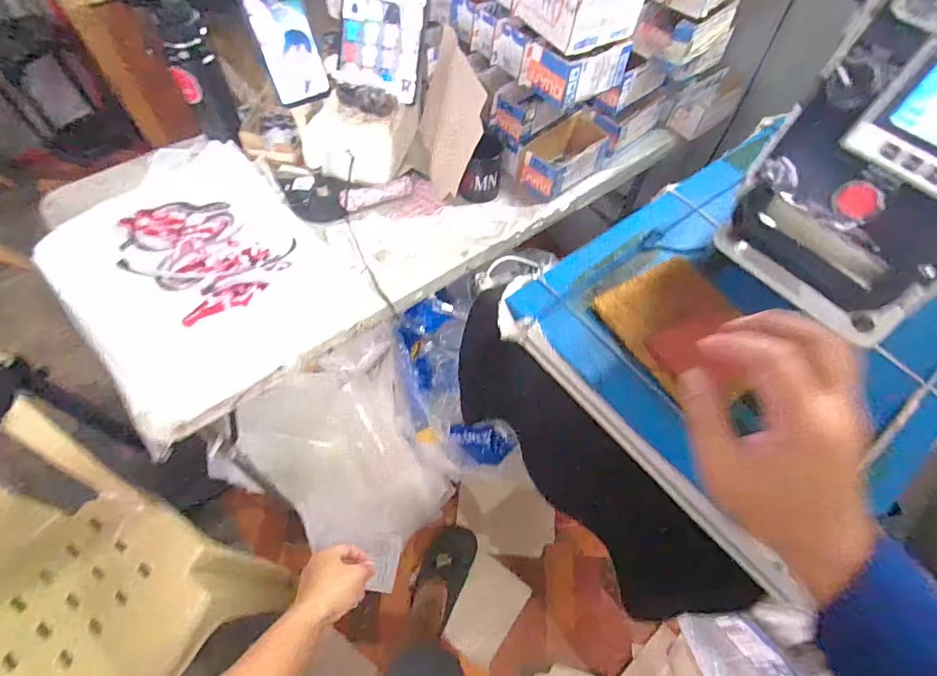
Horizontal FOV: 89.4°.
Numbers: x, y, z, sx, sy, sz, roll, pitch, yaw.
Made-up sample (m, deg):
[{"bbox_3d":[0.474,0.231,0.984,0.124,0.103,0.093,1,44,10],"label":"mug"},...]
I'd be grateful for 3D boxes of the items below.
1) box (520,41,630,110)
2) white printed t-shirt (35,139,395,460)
[{"bbox_3d":[0.186,-0.462,0.806,0.168,0.070,0.096,-29,63,-18],"label":"box"},{"bbox_3d":[-0.481,-0.150,0.829,0.409,0.037,0.626,-38,66,-22],"label":"white printed t-shirt"}]

